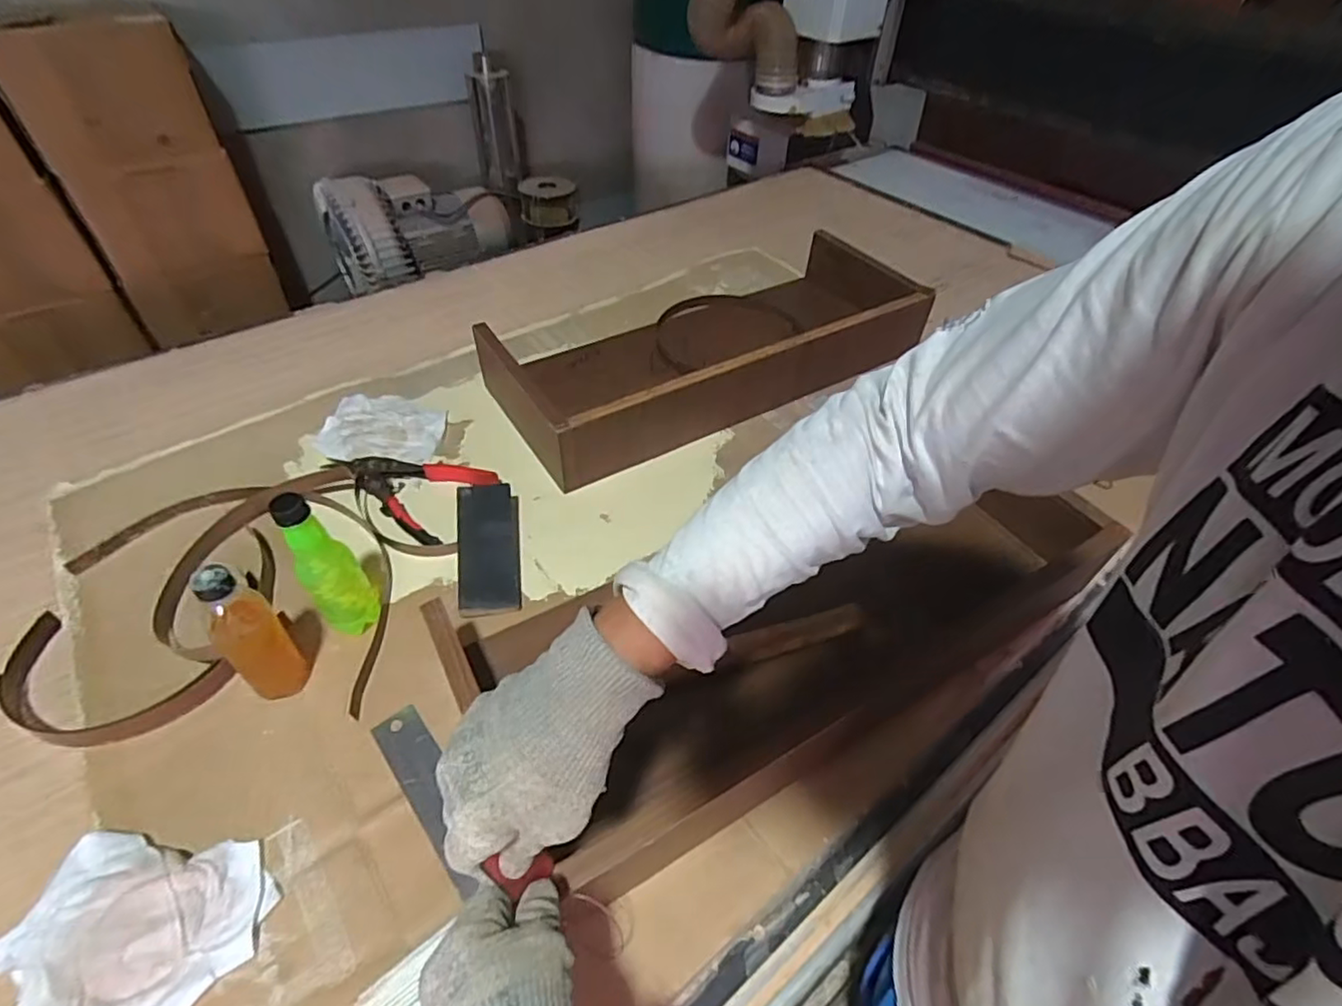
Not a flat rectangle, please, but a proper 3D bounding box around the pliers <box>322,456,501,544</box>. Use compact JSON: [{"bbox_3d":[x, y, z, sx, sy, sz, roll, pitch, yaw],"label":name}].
[{"bbox_3d":[-0.367,-0.030,0.858,0.233,0.023,0.139,22,50,16],"label":"pliers"}]

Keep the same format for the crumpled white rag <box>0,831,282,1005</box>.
[{"bbox_3d":[-0.433,0.349,0.506,0.187,0.032,0.148,4,47,0],"label":"crumpled white rag"}]

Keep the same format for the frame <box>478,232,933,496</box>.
[{"bbox_3d":[0.062,-0.276,1.063,0.698,0.123,0.313,-23,53,-22],"label":"frame"}]

